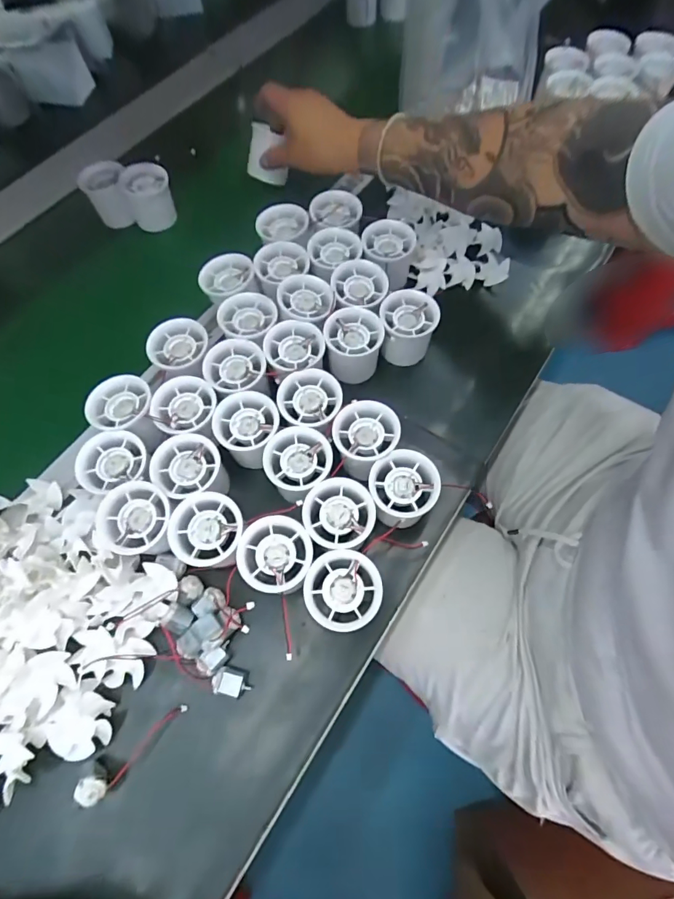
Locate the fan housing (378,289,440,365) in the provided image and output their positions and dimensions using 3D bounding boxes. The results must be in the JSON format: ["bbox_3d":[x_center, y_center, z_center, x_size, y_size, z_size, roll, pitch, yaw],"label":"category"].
[{"bbox_3d":[0.071,-0.120,0.448,0.057,0.051,0.060,4,66,3],"label":"fan housing"}]

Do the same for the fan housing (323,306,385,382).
[{"bbox_3d":[0.017,-0.102,0.440,0.057,0.046,0.059,0,65,1],"label":"fan housing"}]

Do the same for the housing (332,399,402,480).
[{"bbox_3d":[0.025,-0.008,0.392,0.057,0.045,0.054,0,65,1],"label":"housing"}]

